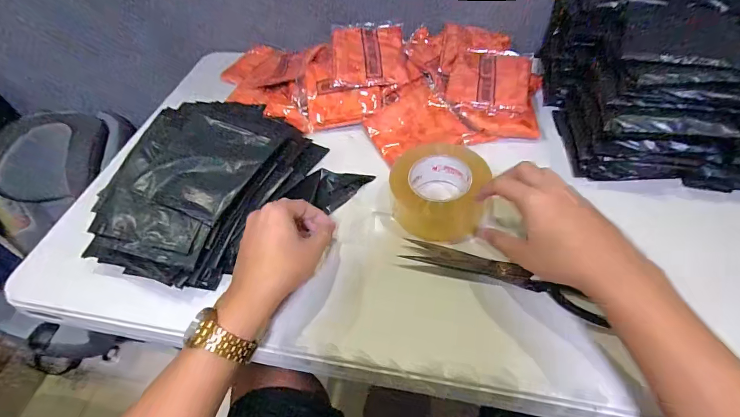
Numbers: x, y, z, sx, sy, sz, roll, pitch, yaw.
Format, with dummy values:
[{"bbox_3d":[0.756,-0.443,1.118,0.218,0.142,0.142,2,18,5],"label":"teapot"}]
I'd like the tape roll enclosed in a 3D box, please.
[{"bbox_3d":[0.088,-0.024,0.472,0.118,0.069,0.107,18,55,19],"label":"tape roll"}]

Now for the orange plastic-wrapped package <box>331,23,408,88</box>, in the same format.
[{"bbox_3d":[-0.001,-0.262,0.617,0.119,0.014,0.129,-1,72,-4],"label":"orange plastic-wrapped package"}]

